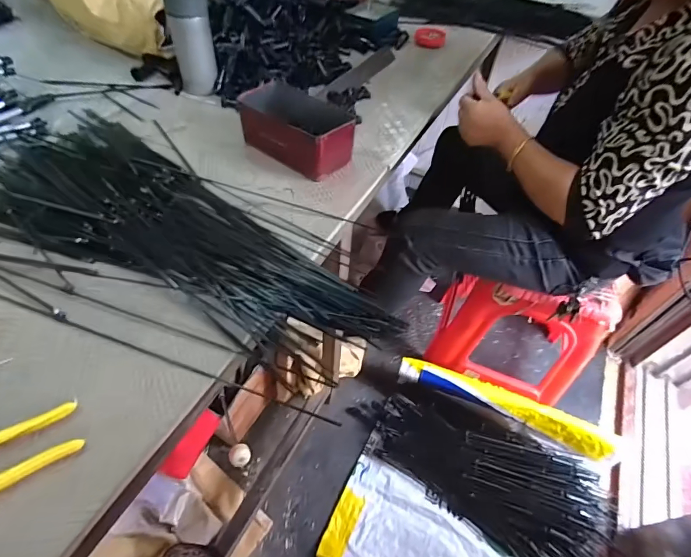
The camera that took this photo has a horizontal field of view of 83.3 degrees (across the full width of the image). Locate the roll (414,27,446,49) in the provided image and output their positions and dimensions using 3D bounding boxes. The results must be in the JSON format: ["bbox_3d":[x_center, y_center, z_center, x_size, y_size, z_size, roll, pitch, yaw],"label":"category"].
[{"bbox_3d":[0.214,-0.608,0.981,0.076,0.017,0.089,12,50,4],"label":"roll"}]

